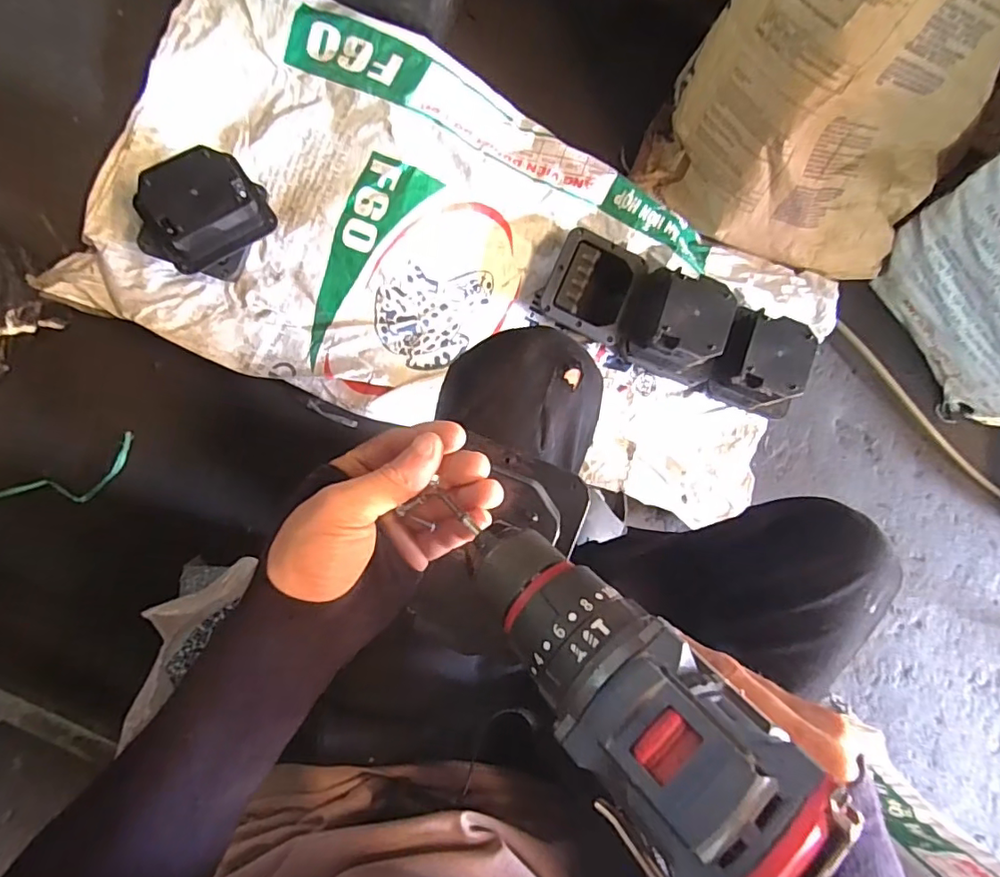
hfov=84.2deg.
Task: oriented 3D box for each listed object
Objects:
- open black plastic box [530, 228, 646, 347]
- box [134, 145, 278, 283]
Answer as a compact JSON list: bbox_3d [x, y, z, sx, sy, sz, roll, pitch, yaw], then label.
[{"bbox_3d":[0.132,-0.225,0.828,0.127,0.058,0.149,23,84,-5],"label":"open black plastic box"},{"bbox_3d":[-0.391,-0.289,0.736,0.169,0.107,0.131,-38,92,-8],"label":"box"}]

